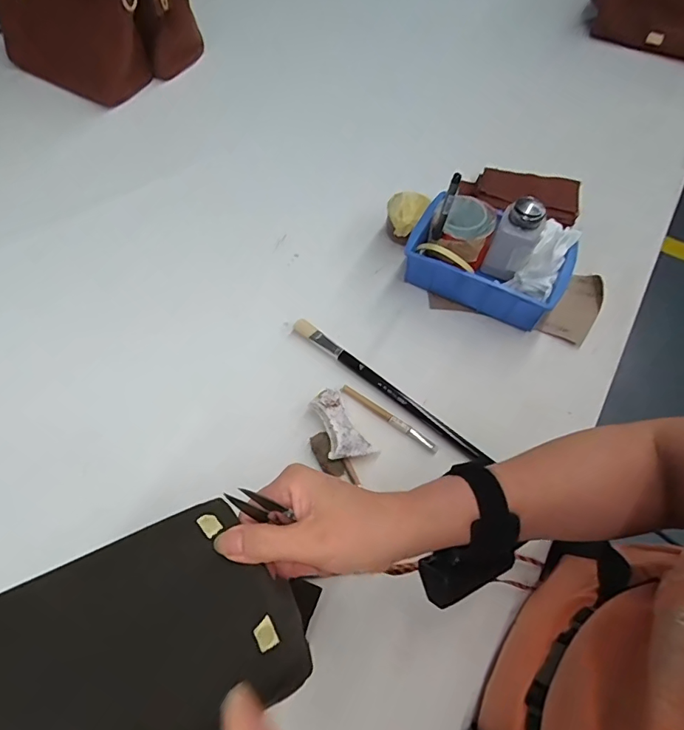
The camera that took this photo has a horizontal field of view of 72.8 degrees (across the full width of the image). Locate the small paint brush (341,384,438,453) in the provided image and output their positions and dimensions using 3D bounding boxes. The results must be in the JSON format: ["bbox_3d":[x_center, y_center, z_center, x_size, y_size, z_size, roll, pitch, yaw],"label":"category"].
[{"bbox_3d":[0.054,0.061,0.538,0.128,0.008,0.011,34,65,15],"label":"small paint brush"}]

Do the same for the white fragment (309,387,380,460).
[{"bbox_3d":[-0.006,0.070,0.518,0.046,0.017,0.090,-29,66,-17],"label":"white fragment"}]

